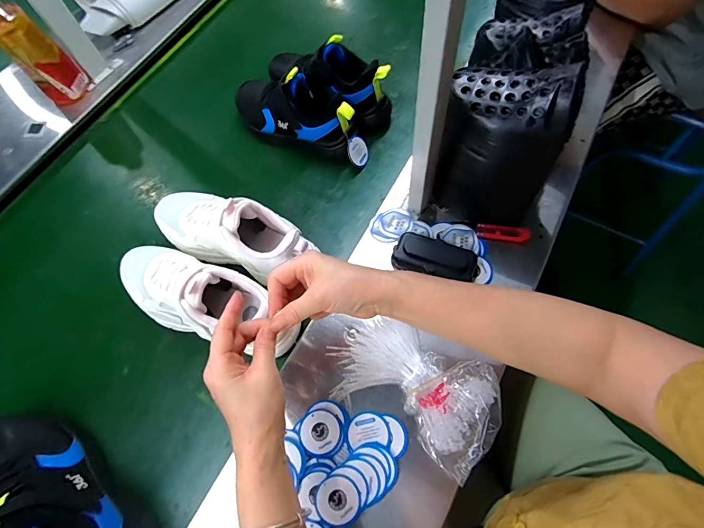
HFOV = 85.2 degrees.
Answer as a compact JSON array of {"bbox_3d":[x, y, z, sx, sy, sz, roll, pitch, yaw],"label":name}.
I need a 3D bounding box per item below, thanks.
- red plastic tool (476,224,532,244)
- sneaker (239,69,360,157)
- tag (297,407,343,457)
[{"bbox_3d":[0.209,-0.041,0.528,0.070,0.015,0.021,13,68,9],"label":"red plastic tool"},{"bbox_3d":[-0.100,-0.255,0.628,0.229,0.120,0.089,25,70,13],"label":"sneaker"},{"bbox_3d":[-0.036,0.192,0.439,0.048,0.004,0.047,-2,63,4],"label":"tag"}]

